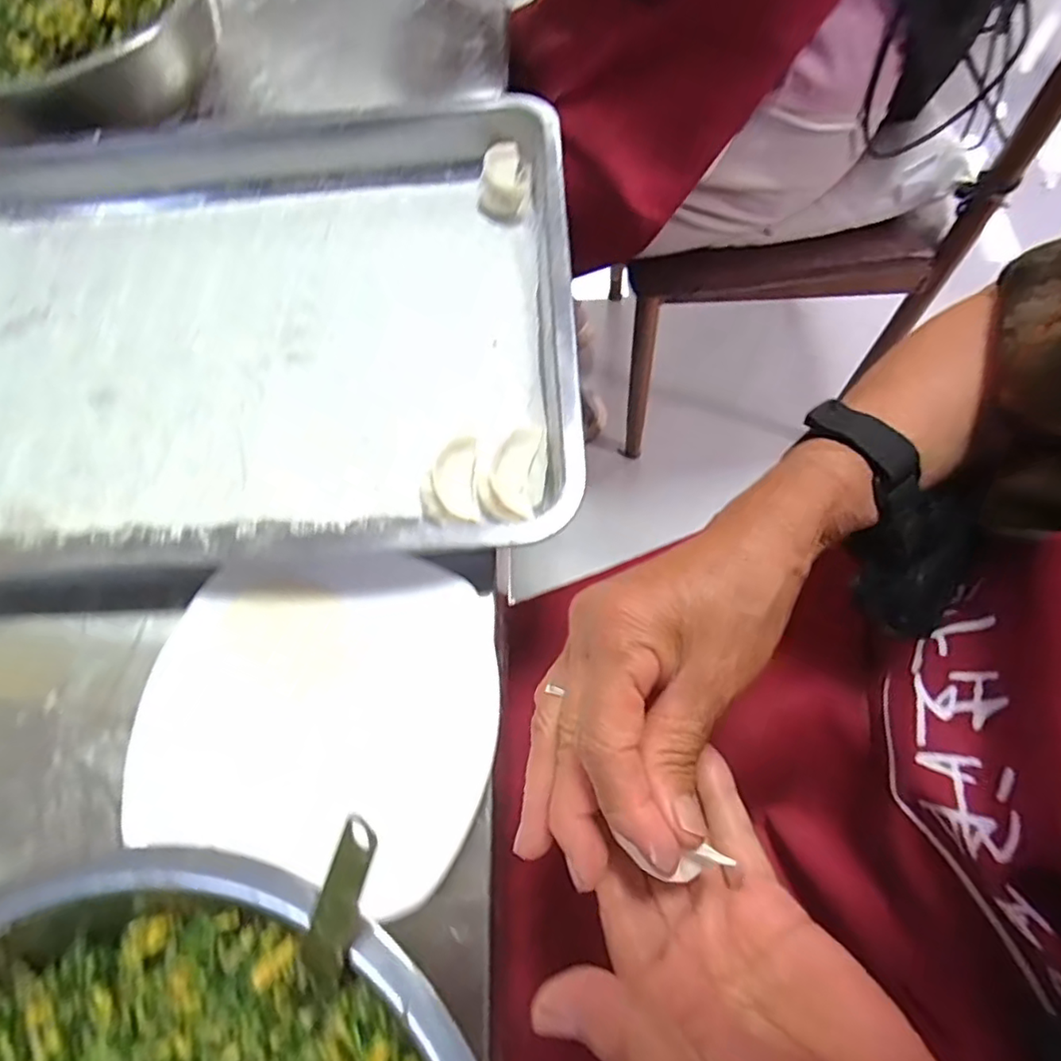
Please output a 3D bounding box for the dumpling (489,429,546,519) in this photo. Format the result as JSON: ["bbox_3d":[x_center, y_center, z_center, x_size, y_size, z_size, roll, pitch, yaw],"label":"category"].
[{"bbox_3d":[-0.006,-0.032,0.356,0.028,0.024,0.054,6,68,5],"label":"dumpling"}]

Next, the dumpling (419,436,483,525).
[{"bbox_3d":[-0.046,-0.027,0.357,0.032,0.030,0.049,0,67,2],"label":"dumpling"}]

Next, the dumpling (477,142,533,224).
[{"bbox_3d":[-0.018,-0.256,0.445,0.037,0.036,0.053,3,68,4],"label":"dumpling"}]

